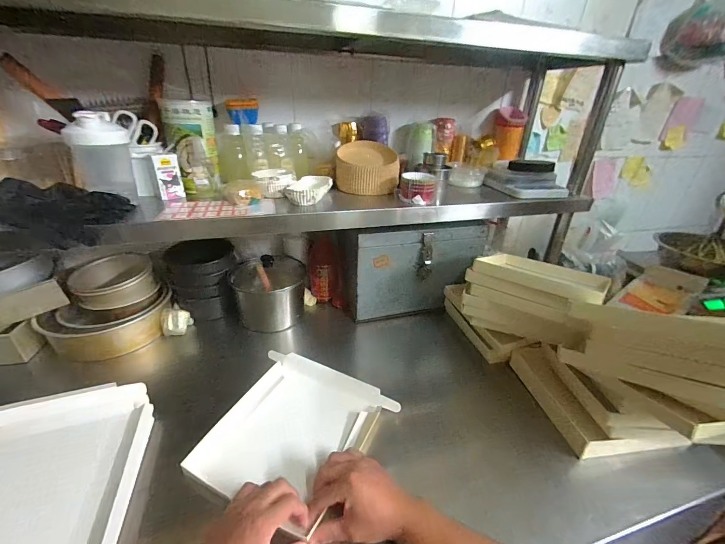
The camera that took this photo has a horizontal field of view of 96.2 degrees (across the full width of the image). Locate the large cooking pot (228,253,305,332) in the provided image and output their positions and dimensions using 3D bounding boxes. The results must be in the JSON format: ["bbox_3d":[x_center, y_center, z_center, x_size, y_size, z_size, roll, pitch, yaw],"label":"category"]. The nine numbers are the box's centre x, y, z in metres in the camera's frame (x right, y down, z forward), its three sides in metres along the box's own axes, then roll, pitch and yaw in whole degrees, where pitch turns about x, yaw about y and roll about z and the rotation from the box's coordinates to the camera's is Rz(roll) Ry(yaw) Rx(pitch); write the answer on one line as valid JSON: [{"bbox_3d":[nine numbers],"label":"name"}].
[{"bbox_3d":[-0.245,0.046,0.864,0.188,0.154,0.147,-6,30,-16],"label":"large cooking pot"}]

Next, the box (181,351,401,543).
[{"bbox_3d":[-0.109,0.268,0.560,0.237,0.029,0.268,14,31,19],"label":"box"}]

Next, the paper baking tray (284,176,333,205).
[{"bbox_3d":[-0.117,-0.182,0.715,0.100,0.030,0.137,0,29,-6],"label":"paper baking tray"}]

